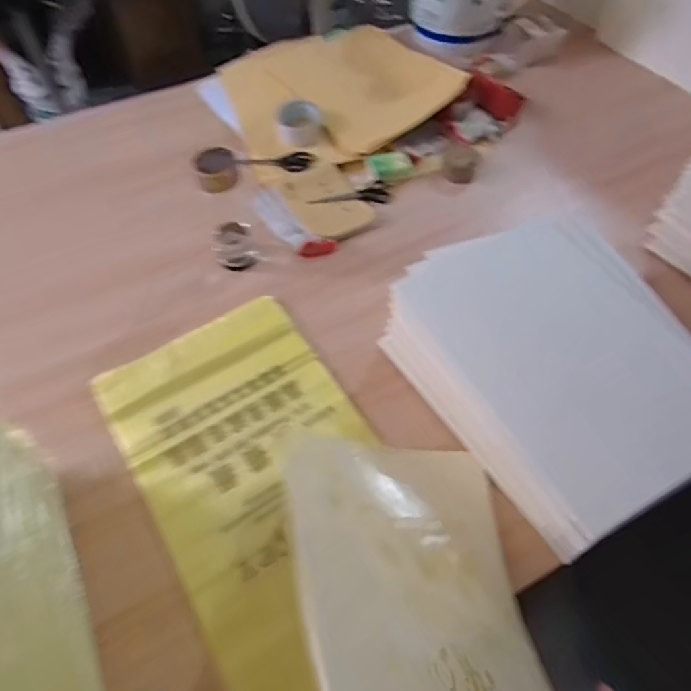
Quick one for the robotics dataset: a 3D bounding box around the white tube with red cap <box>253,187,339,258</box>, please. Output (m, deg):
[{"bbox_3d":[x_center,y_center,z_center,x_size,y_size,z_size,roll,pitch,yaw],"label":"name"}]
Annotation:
[{"bbox_3d":[-0.094,-0.212,0.911,0.060,0.026,0.191,-35,63,-21],"label":"white tube with red cap"}]

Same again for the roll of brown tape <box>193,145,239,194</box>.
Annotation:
[{"bbox_3d":[-0.185,-0.253,0.751,0.057,0.030,0.065,-20,58,-13],"label":"roll of brown tape"}]

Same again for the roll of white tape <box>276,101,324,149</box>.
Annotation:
[{"bbox_3d":[-0.088,-0.437,1.033,0.089,0.064,0.073,-9,57,-6],"label":"roll of white tape"}]

